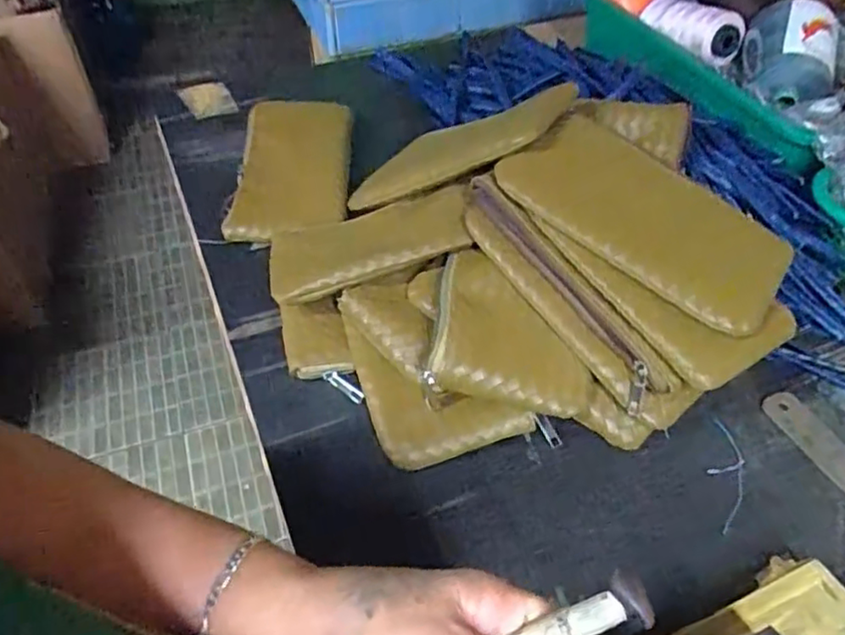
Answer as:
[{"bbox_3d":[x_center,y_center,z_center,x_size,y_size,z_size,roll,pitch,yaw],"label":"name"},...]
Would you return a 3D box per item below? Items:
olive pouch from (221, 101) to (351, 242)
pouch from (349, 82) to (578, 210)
[{"bbox_3d":[-0.127,-0.152,0.633,0.106,0.026,0.195,1,48,0],"label":"olive pouch"},{"bbox_3d":[0.025,-0.145,0.553,0.199,0.020,0.101,-10,37,40],"label":"pouch"}]

